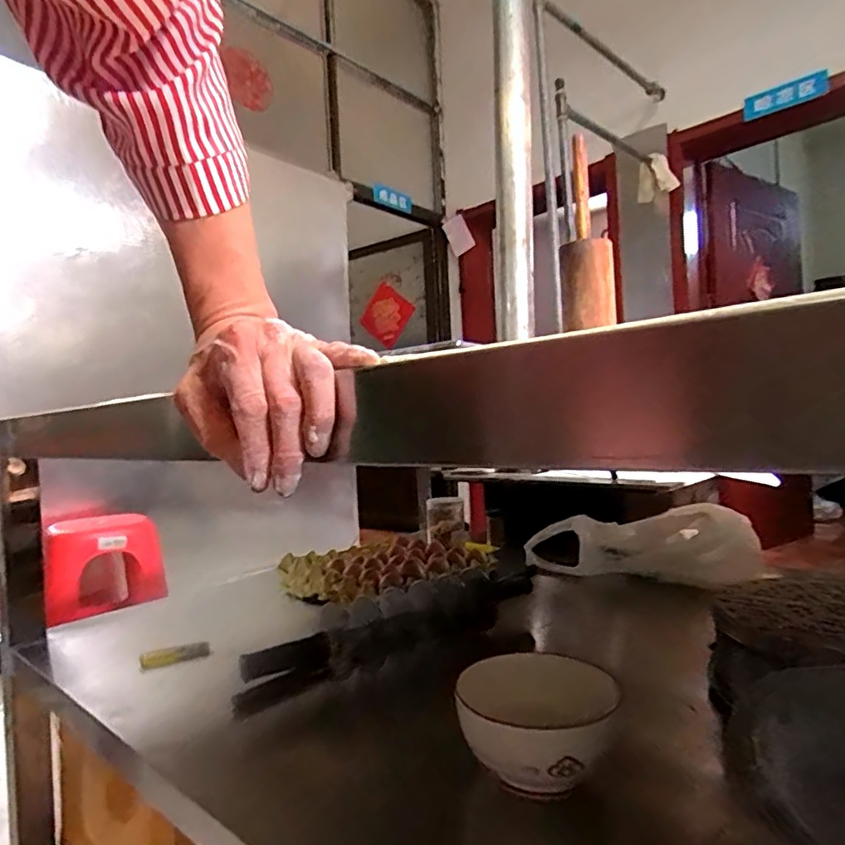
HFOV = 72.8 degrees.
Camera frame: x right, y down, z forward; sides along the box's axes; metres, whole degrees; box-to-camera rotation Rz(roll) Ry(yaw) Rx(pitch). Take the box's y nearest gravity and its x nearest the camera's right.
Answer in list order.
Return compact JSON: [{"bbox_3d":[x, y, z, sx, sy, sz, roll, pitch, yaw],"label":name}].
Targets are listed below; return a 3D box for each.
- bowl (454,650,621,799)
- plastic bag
[{"bbox_3d":[0.095,0.247,0.476,0.120,0.066,0.113,-3,1,0],"label":"bowl"},{"bbox_3d":[0.401,0.216,1.063,0.415,0.120,0.107,-2,2,40],"label":"plastic bag"}]

